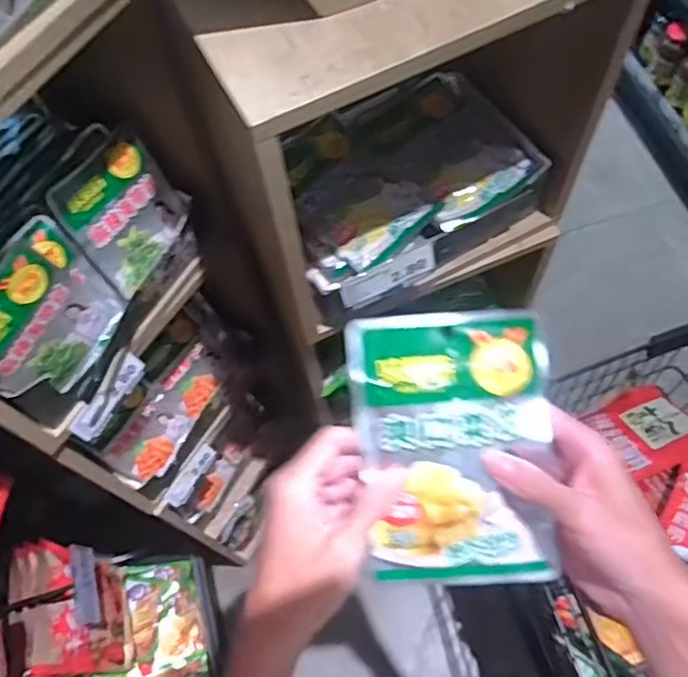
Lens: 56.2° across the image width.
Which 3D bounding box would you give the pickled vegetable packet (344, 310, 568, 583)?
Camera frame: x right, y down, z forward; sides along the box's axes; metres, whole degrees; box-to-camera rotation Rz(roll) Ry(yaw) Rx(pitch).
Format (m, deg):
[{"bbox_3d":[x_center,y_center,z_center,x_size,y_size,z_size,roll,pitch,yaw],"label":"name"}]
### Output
[{"bbox_3d":[0.067,0.066,0.379,0.111,0.012,0.160,-7,95,-1],"label":"pickled vegetable packet"}]

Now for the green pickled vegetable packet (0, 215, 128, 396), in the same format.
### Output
[{"bbox_3d":[-0.251,-0.017,0.533,0.036,0.132,0.130,21,67,13],"label":"green pickled vegetable packet"}]

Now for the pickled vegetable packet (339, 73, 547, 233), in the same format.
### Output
[{"bbox_3d":[0.098,-0.185,0.632,0.137,0.028,0.159,-29,66,-10],"label":"pickled vegetable packet"}]

